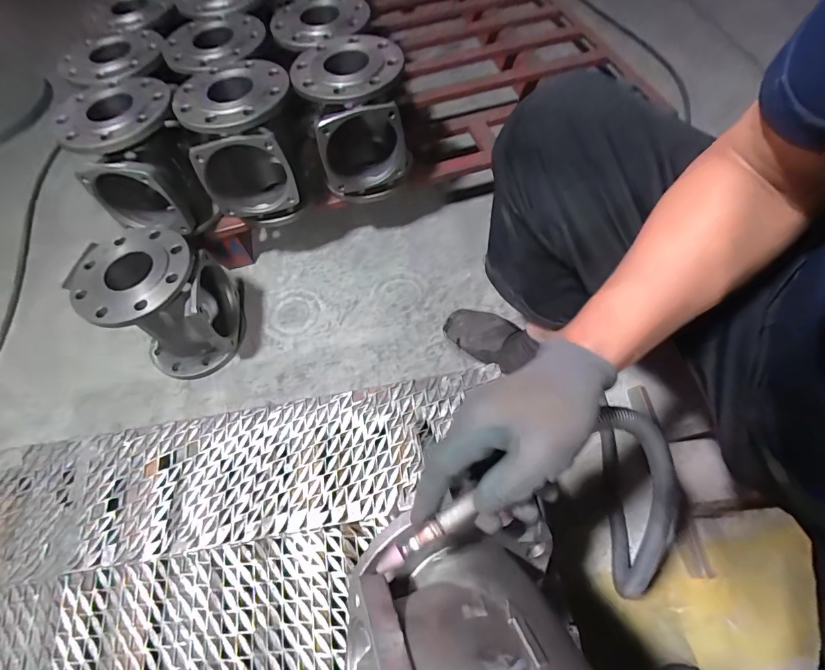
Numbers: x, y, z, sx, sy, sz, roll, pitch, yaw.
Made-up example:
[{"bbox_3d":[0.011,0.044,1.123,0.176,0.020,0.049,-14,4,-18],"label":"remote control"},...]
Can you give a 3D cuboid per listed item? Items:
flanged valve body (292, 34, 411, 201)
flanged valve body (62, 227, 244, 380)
[{"bbox_3d":[-0.107,-0.411,0.817,0.189,0.227,0.193,-2,60,4],"label":"flanged valve body"},{"bbox_3d":[-0.451,-0.056,0.789,0.197,0.235,0.207,-7,59,-1],"label":"flanged valve body"}]

